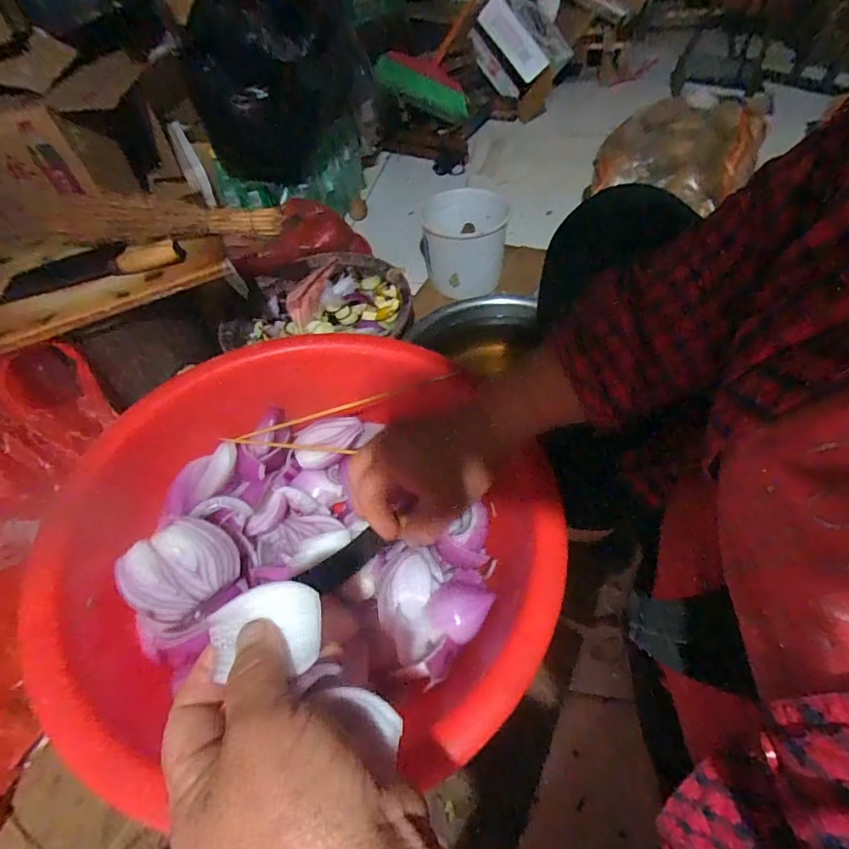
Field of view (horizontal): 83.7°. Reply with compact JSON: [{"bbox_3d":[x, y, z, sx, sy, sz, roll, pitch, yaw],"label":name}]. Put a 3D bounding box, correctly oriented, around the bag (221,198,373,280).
[{"bbox_3d":[-0.265,-0.391,1.000,0.289,0.111,0.158,-25,53,-15],"label":"bag"}]

